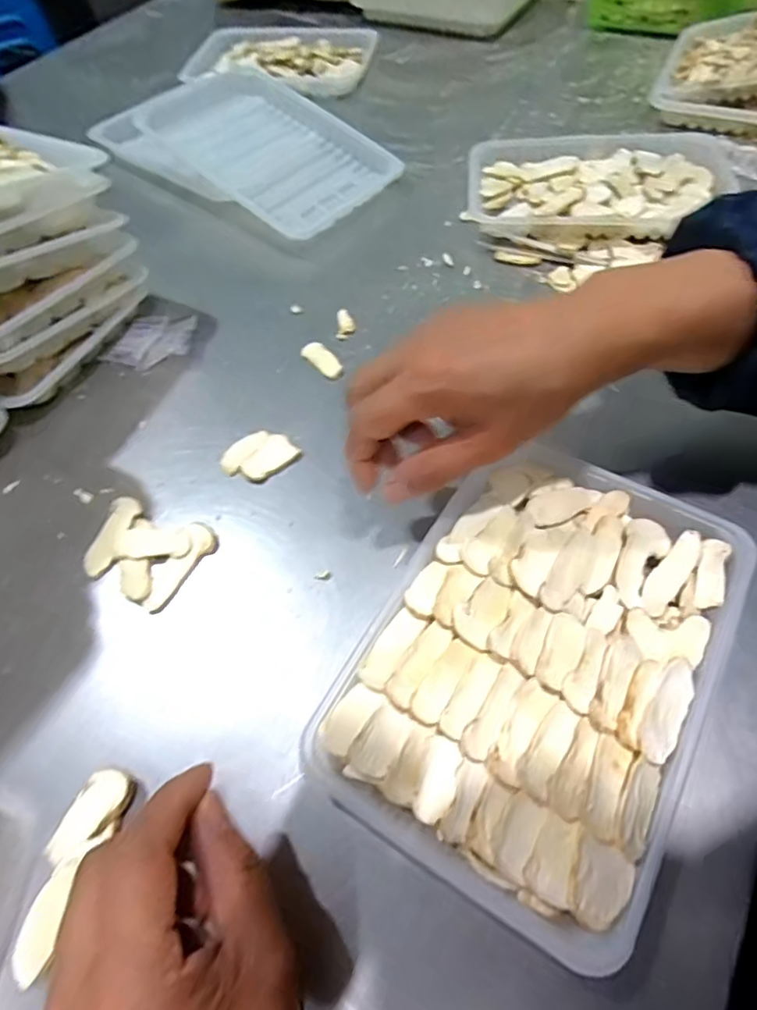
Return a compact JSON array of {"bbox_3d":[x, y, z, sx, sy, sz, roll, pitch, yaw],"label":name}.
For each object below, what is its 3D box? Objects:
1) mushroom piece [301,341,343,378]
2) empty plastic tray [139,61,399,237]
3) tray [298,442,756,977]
[{"bbox_3d":[-0.044,-0.115,0.446,0.017,0.005,0.043,-38,62,-18],"label":"mushroom piece"},{"bbox_3d":[-0.126,-0.371,0.581,0.254,0.056,0.164,38,67,24],"label":"empty plastic tray"},{"bbox_3d":[0.084,0.074,0.299,0.162,0.034,0.230,27,63,19],"label":"tray"}]

